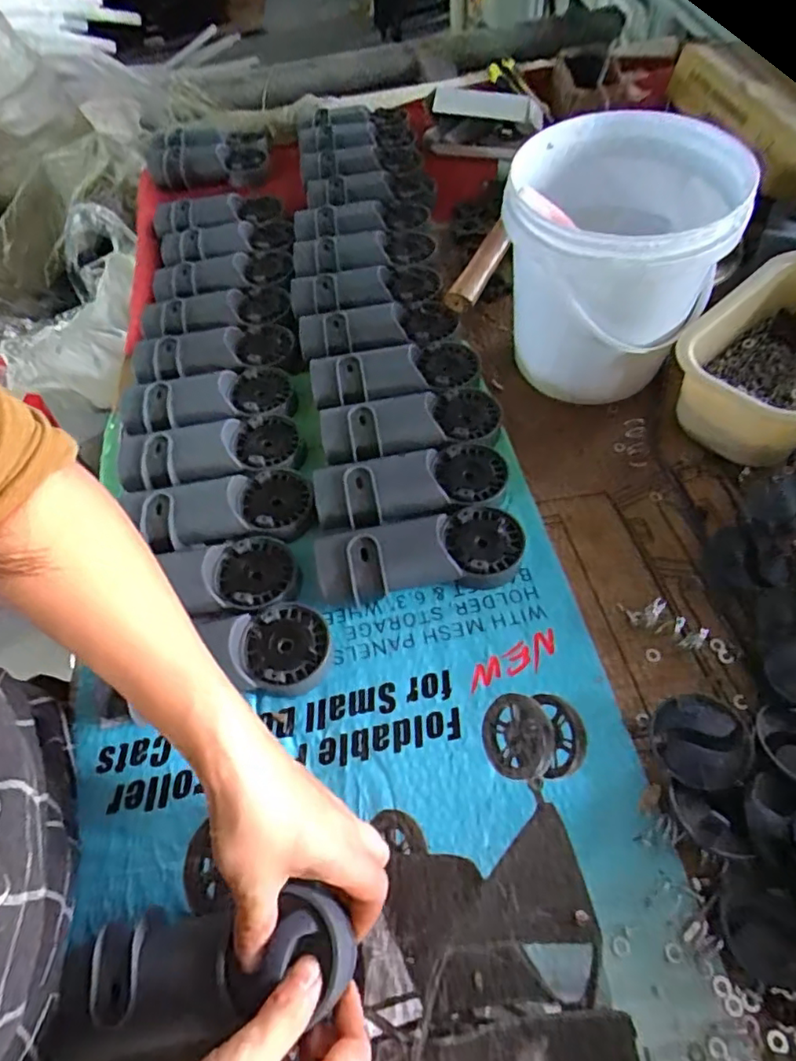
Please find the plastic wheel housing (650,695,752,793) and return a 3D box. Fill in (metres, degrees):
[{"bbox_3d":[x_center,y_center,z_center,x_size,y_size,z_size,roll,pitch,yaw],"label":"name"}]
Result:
[{"bbox_3d":[0.193,0.138,0.372,0.052,0.030,0.054,-1,59,1],"label":"plastic wheel housing"}]

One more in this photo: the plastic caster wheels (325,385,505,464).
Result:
[{"bbox_3d":[0.013,-0.096,0.521,0.158,0.026,0.066,-11,60,-5],"label":"plastic caster wheels"}]

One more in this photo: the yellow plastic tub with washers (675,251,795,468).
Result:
[{"bbox_3d":[0.334,-0.148,0.496,0.221,0.089,0.132,-41,63,-18],"label":"yellow plastic tub with washers"}]

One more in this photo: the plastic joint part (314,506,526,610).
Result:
[{"bbox_3d":[0.018,0.019,0.453,0.164,0.044,0.061,-13,58,-2],"label":"plastic joint part"}]

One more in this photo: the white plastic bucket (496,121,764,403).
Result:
[{"bbox_3d":[0.177,-0.226,0.500,0.169,0.166,0.170,-1,59,1],"label":"white plastic bucket"}]

